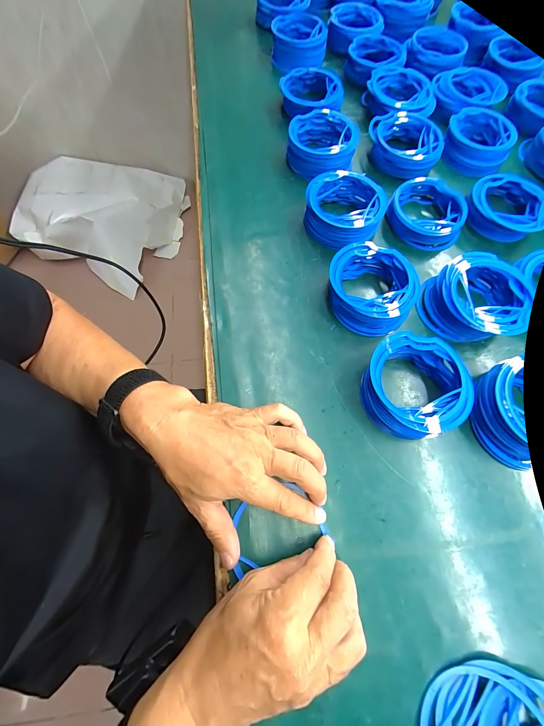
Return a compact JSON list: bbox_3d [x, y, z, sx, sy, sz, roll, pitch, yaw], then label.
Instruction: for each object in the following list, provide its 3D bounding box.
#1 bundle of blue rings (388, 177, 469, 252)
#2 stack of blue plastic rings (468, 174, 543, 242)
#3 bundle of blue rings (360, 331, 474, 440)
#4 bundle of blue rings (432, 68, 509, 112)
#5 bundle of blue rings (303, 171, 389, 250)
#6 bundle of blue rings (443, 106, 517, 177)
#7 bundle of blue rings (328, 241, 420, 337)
[{"bbox_3d":[0.210,-0.206,0.397,0.099,0.039,0.089,14,69,4],"label":"bundle of blue rings"},{"bbox_3d":[0.319,-0.217,0.398,0.100,0.042,0.087,17,69,5],"label":"stack of blue plastic rings"},{"bbox_3d":[0.145,0.025,0.299,0.100,0.039,0.101,1,69,-2],"label":"bundle of blue rings"},{"bbox_3d":[0.316,-0.451,0.475,0.105,0.026,0.100,1,69,-2],"label":"bundle of blue rings"},{"bbox_3d":[0.092,-0.198,0.379,0.099,0.041,0.095,1,69,-2],"label":"bundle of blue rings"},{"bbox_3d":[0.319,-0.346,0.454,0.100,0.048,0.090,31,71,10],"label":"bundle of blue rings"},{"bbox_3d":[0.115,-0.088,0.341,0.099,0.038,0.101,15,69,4],"label":"bundle of blue rings"}]

